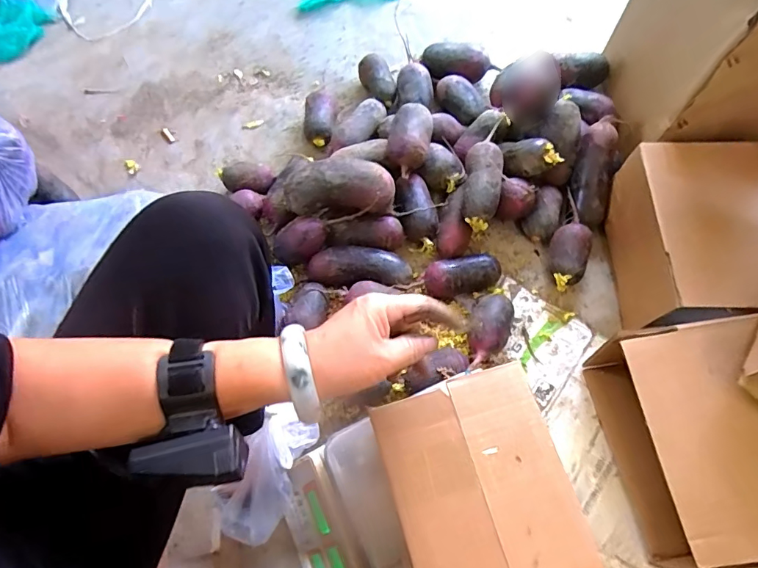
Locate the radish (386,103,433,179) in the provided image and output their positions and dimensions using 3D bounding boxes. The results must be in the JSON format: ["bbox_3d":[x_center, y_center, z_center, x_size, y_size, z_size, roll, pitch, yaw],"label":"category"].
[{"bbox_3d":[0.051,-0.239,0.767,0.068,0.068,0.130,11,68,8],"label":"radish"}]

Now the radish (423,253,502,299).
[{"bbox_3d":[0.132,-0.011,0.726,0.114,0.050,0.061,-14,67,-2],"label":"radish"}]

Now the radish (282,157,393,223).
[{"bbox_3d":[-0.063,-0.149,0.708,0.167,0.065,0.083,-13,67,-2],"label":"radish"}]

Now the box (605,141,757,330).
[{"bbox_3d":[0.494,-0.061,0.671,0.247,0.152,0.249,0,67,3],"label":"box"}]

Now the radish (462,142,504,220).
[{"bbox_3d":[0.164,-0.160,0.725,0.058,0.056,0.129,8,68,6],"label":"radish"}]

